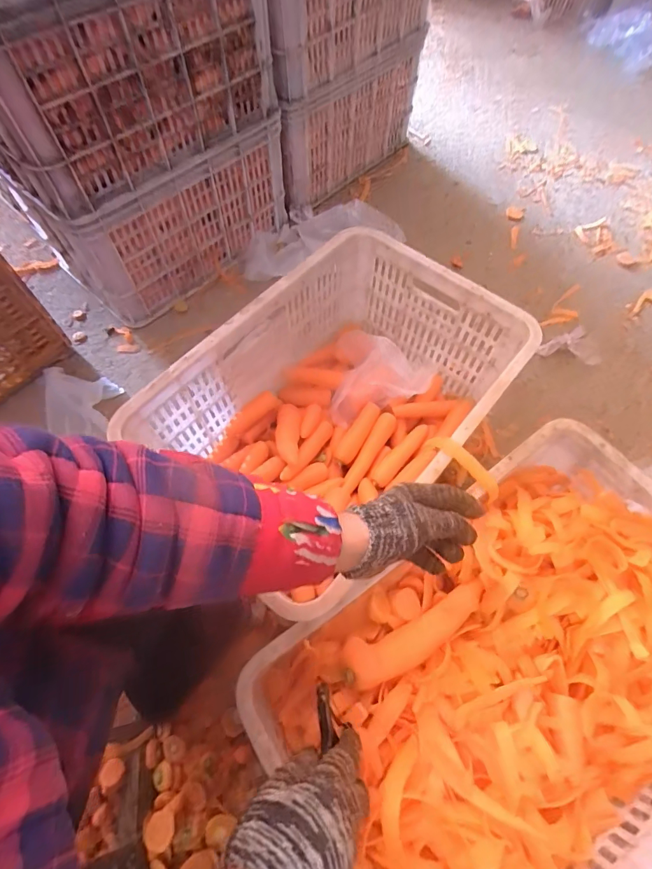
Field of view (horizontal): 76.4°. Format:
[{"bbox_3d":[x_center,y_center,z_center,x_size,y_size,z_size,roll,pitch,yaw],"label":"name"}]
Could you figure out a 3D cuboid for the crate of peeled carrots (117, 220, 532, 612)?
[{"bbox_3d":[0.020,-0.033,0.658,0.355,0.238,0.497,38,69,16],"label":"crate of peeled carrots"}]

